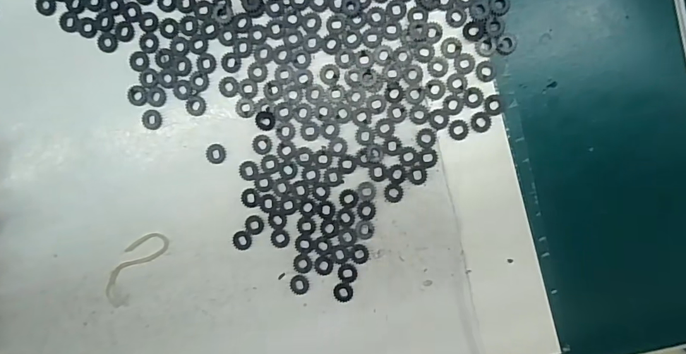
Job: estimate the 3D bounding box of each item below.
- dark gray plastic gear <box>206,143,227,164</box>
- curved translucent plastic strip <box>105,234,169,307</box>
[{"bbox_3d":[-0.068,-0.012,0.233,0.010,0.004,0.011,0,95,3],"label":"dark gray plastic gear"},{"bbox_3d":[-0.115,0.049,0.241,0.017,0.004,0.046,36,89,6],"label":"curved translucent plastic strip"}]

